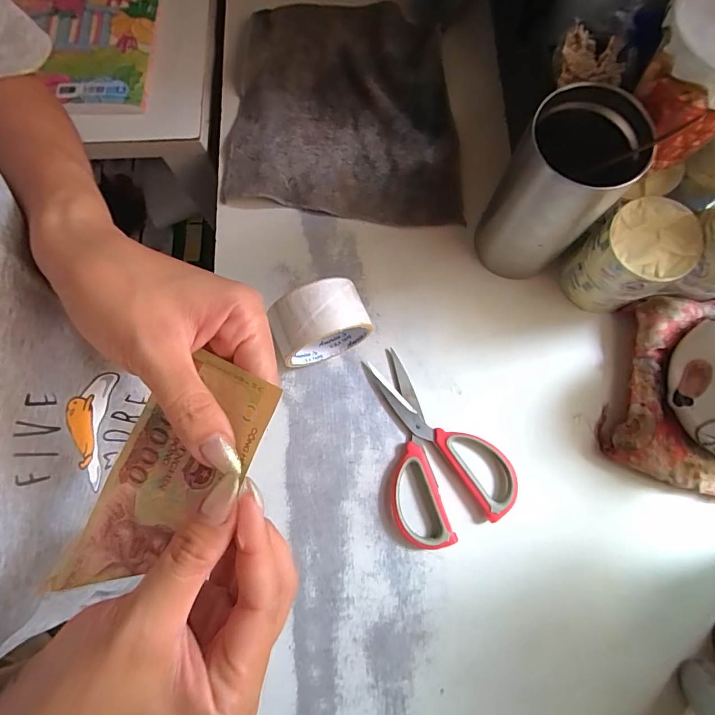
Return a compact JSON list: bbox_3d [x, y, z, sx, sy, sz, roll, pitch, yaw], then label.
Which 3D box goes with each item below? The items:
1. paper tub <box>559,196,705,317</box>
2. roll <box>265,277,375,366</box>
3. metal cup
[{"bbox_3d":[0.246,-0.090,0.395,0.068,0.102,0.077,-34,81,-7],"label":"paper tub"},{"bbox_3d":[-0.034,-0.030,0.386,0.081,0.085,0.048,-22,79,-5],"label":"roll"},{"bbox_3d":[0.167,-0.140,0.374,0.082,0.165,0.085,0,78,-1],"label":"metal cup"}]

